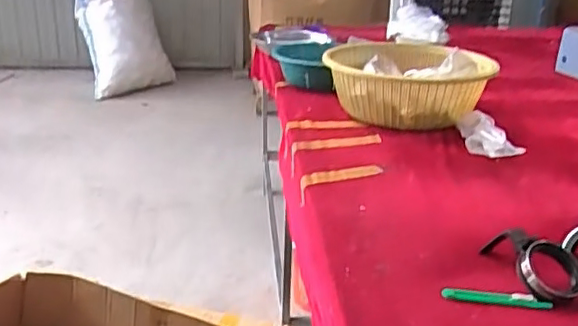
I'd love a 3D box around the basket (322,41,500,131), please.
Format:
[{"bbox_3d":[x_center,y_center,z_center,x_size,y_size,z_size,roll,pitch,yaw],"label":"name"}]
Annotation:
[{"bbox_3d":[0.256,-0.176,1.325,0.343,0.149,0.299,6,22,9],"label":"basket"}]

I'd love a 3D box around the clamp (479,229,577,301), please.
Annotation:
[{"bbox_3d":[0.287,0.117,0.721,0.117,0.049,0.092,9,24,21],"label":"clamp"}]

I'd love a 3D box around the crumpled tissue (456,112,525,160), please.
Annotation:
[{"bbox_3d":[0.385,-0.053,1.158,0.112,0.048,0.122,4,22,5],"label":"crumpled tissue"}]

